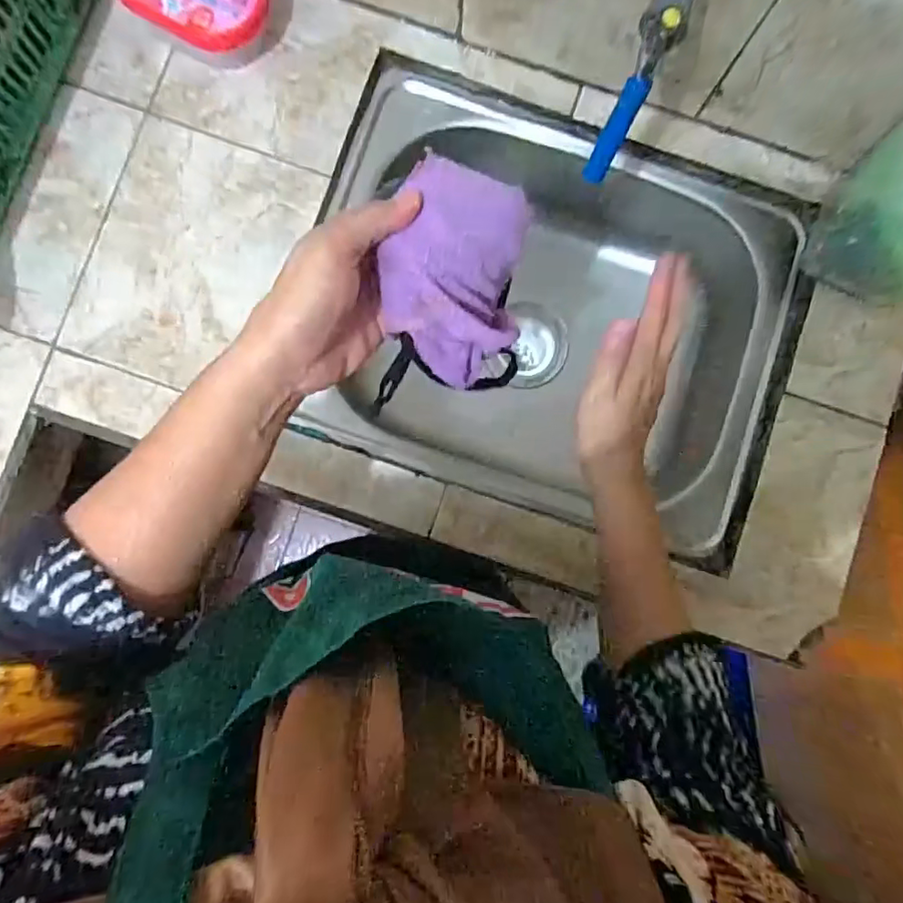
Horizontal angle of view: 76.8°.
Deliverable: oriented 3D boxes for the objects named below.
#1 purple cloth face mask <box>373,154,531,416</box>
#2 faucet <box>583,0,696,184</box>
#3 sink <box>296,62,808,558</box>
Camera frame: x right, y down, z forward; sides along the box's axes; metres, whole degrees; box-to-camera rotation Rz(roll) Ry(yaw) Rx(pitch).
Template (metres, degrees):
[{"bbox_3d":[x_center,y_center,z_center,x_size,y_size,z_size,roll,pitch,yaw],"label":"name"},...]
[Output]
[{"bbox_3d":[0.001,-0.096,0.346,0.093,0.023,0.138,-17,127,-29],"label":"purple cloth face mask"},{"bbox_3d":[0.146,-0.295,0.408,0.039,0.091,0.188,23,104,0],"label":"faucet"},{"bbox_3d":[0.102,-0.153,0.660,0.484,0.195,0.384,18,86,-1],"label":"sink"}]

